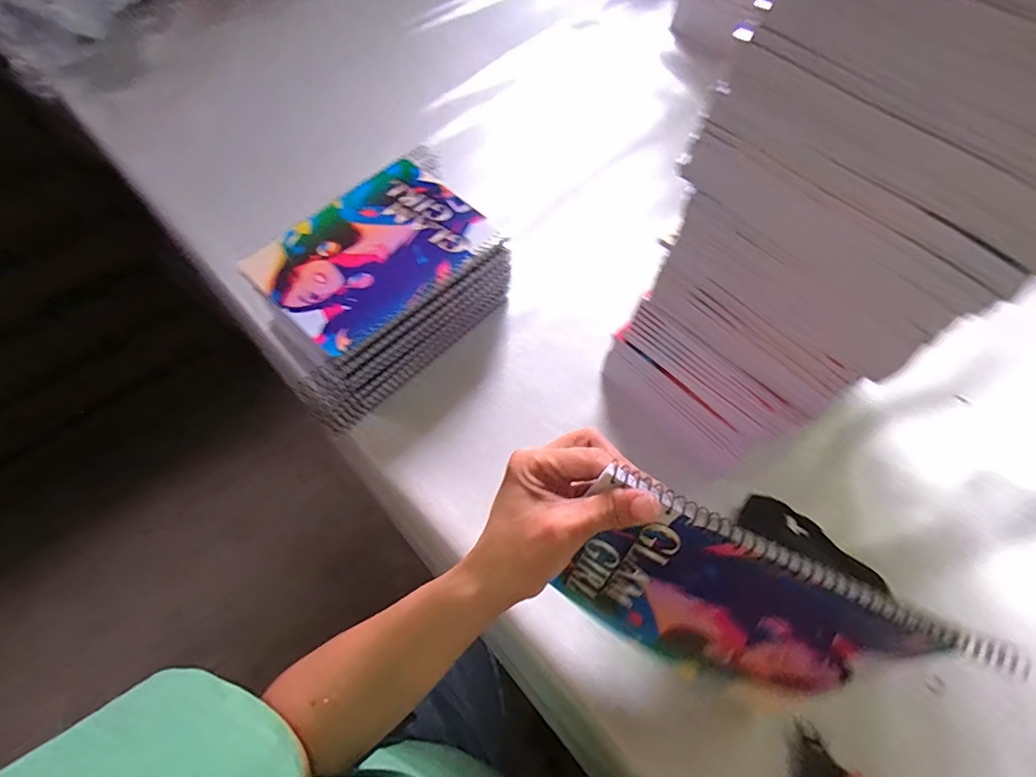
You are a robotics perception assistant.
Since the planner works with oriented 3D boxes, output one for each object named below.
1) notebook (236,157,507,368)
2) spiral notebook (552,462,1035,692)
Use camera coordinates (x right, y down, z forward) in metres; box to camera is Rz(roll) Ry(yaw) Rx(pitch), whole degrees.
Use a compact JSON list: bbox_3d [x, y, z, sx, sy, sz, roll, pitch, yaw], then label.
[{"bbox_3d":[-0.128,-0.128,0.446,0.145,0.017,0.198,41,71,17],"label":"notebook"},{"bbox_3d":[0.125,0.135,0.291,0.204,0.145,0.009,26,43,3],"label":"spiral notebook"}]

